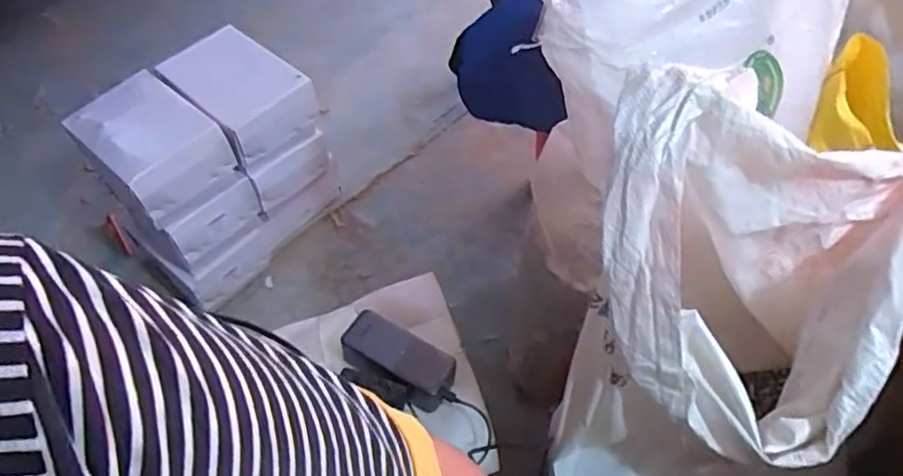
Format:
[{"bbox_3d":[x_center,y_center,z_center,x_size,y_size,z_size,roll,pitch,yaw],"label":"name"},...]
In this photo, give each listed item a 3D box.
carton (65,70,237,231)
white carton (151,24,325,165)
[{"bbox_3d":[-0.392,-0.118,0.824,0.174,0.093,0.129,36,64,23],"label":"carton"},{"bbox_3d":[-0.296,-0.199,0.867,0.174,0.082,0.131,33,63,22],"label":"white carton"}]

